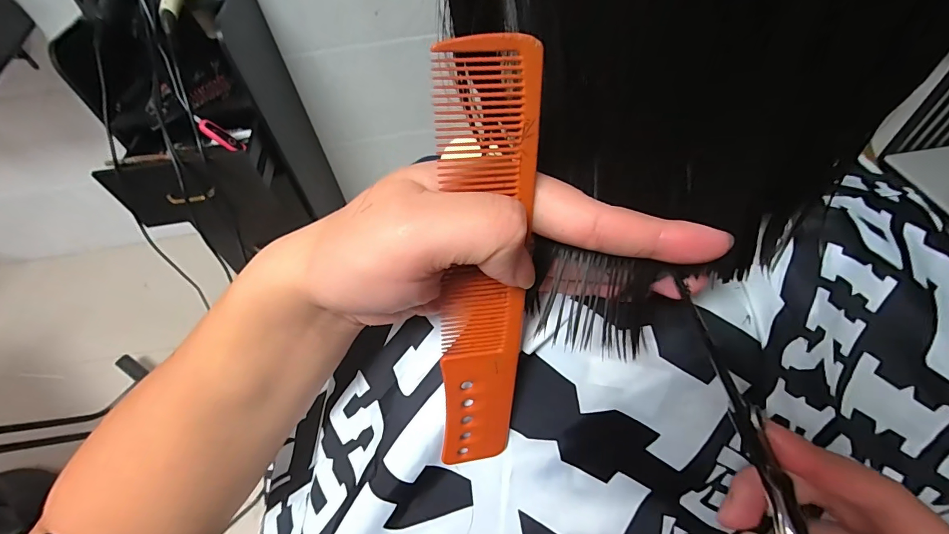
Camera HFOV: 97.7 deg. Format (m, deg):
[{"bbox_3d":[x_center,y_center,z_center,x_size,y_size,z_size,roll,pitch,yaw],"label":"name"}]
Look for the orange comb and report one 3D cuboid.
[{"bbox_3d":[0.003,0.015,0.160,0.032,0.181,0.005,-3,31,-7],"label":"orange comb"}]

